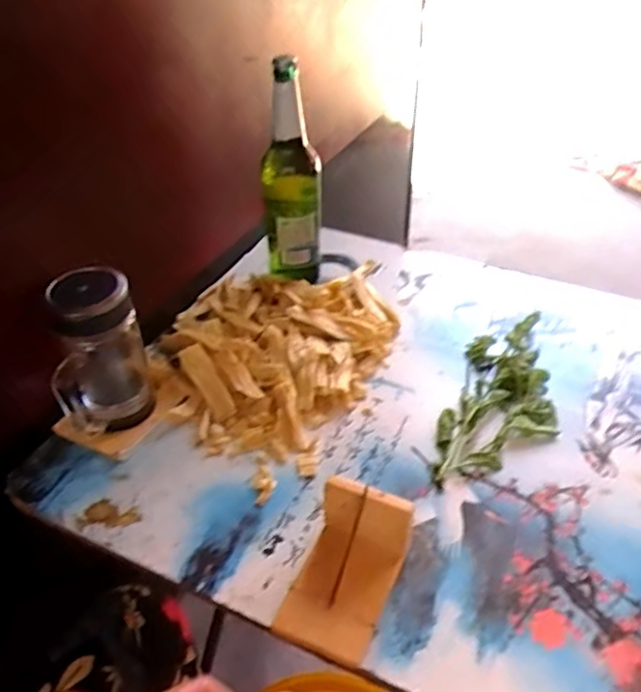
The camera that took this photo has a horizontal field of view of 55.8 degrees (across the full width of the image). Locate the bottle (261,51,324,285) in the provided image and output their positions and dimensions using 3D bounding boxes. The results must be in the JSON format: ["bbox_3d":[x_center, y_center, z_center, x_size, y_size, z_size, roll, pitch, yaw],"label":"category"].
[{"bbox_3d":[-0.037,-0.214,0.784,0.074,0.281,0.062,-6,41,-4],"label":"bottle"}]

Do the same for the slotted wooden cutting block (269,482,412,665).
[{"bbox_3d":[0.019,0.176,0.479,0.073,0.067,0.111,17,42,20],"label":"slotted wooden cutting block"}]

